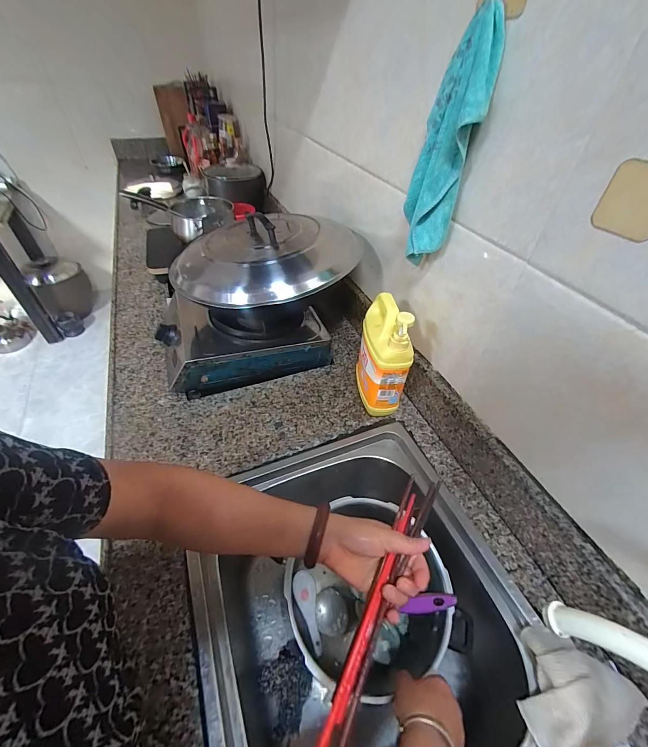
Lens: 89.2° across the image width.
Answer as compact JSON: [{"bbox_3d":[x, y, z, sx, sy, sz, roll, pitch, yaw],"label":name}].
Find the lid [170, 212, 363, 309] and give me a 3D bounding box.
[{"bbox_3d":[-0.132,-0.255,0.693,0.385,0.097,0.332,15,45,11],"label":"lid"}]

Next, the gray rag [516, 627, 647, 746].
[{"bbox_3d":[0.294,0.375,0.394,0.137,0.040,0.115,-17,48,-20],"label":"gray rag"}]

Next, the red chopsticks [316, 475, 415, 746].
[{"bbox_3d":[0.057,0.250,0.364,0.016,0.017,0.282,21,60,17],"label":"red chopsticks"}]

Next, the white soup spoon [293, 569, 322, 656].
[{"bbox_3d":[-0.032,0.427,0.593,0.041,0.027,0.127,-3,45,-7],"label":"white soup spoon"}]

